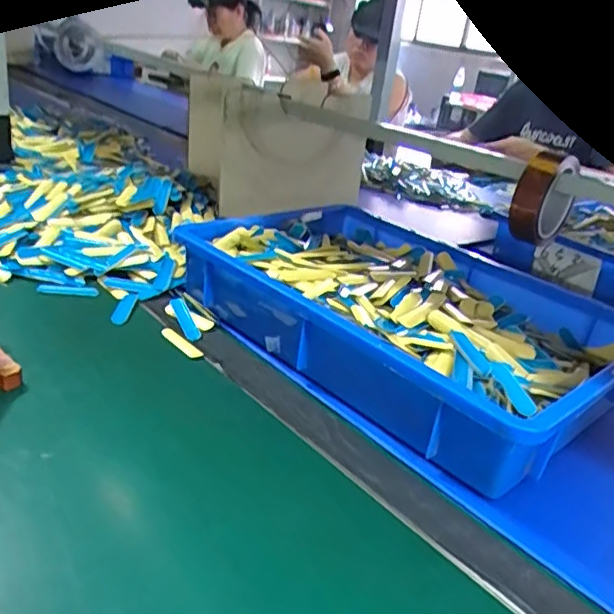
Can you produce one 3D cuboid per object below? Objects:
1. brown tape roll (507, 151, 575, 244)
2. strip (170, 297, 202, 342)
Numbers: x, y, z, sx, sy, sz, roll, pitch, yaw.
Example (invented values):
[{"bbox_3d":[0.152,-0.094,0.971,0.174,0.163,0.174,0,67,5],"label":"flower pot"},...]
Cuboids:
[{"bbox_3d":[0.262,-0.123,0.673,0.038,0.092,0.093,28,31,37],"label":"brown tape roll"},{"bbox_3d":[-0.127,0.012,0.633,0.019,0.009,0.064,-9,45,-29],"label":"strip"}]

